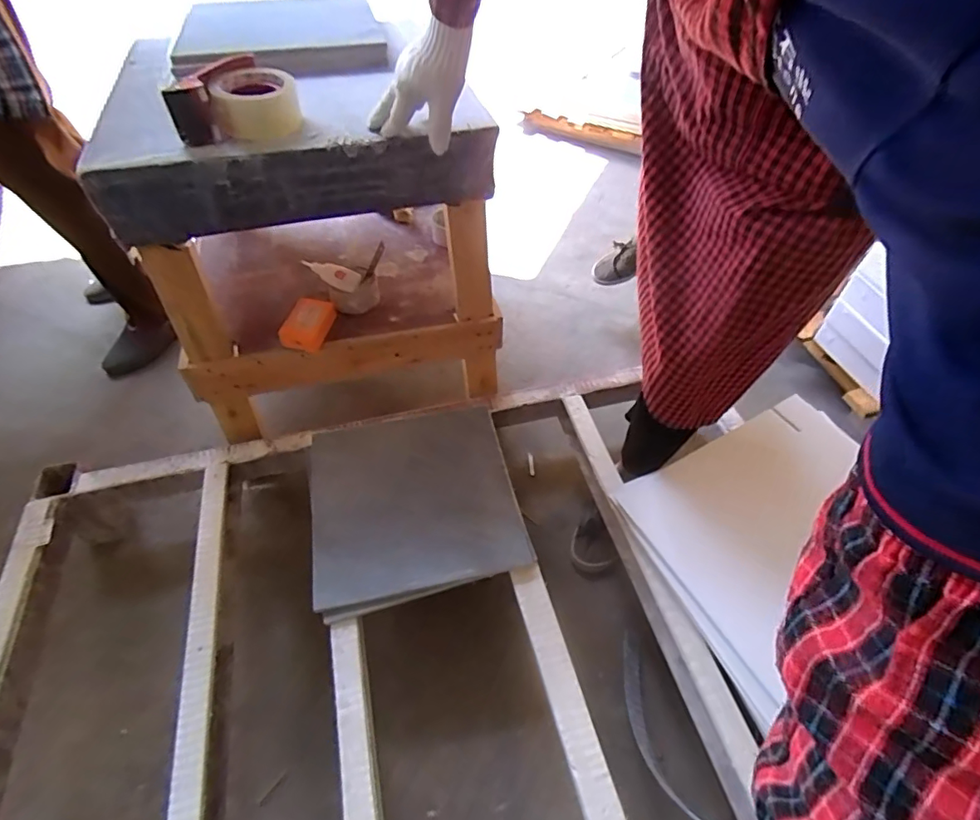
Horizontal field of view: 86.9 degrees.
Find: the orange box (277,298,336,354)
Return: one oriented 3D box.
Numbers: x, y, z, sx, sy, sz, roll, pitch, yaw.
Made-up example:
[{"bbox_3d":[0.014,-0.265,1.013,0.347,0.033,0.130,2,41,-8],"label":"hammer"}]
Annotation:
[{"bbox_3d":[-0.297,-0.138,0.844,0.060,0.034,0.096,10,51,7],"label":"orange box"}]

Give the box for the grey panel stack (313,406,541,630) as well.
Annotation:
[{"bbox_3d":[-0.119,0.132,0.808,0.310,0.031,0.303,-10,51,-10],"label":"grey panel stack"}]

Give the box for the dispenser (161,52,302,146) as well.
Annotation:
[{"bbox_3d":[-0.312,-0.384,0.632,0.141,0.061,0.118,-18,53,-16],"label":"dispenser"}]

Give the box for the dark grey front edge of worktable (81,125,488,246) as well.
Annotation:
[{"bbox_3d":[-0.221,-0.278,0.645,0.459,0.090,0.025,-13,52,-12],"label":"dark grey front edge of worktable"}]

